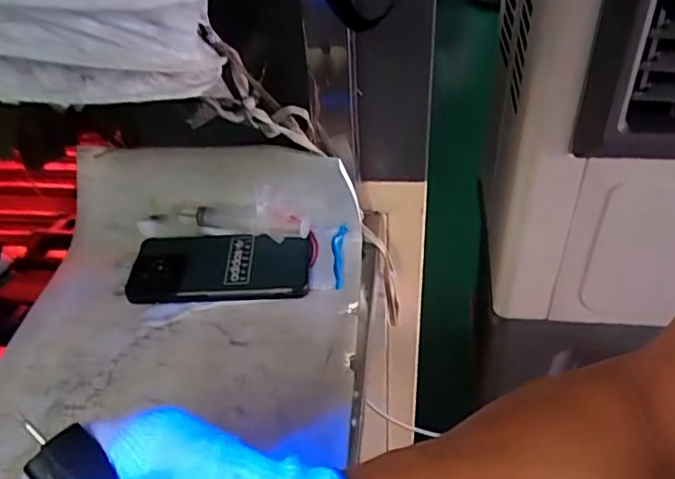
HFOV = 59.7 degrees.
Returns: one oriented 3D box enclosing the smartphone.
[{"bbox_3d":[-0.108,0.024,0.544,0.161,0.014,0.077,-1,44,2],"label":"smartphone"}]

